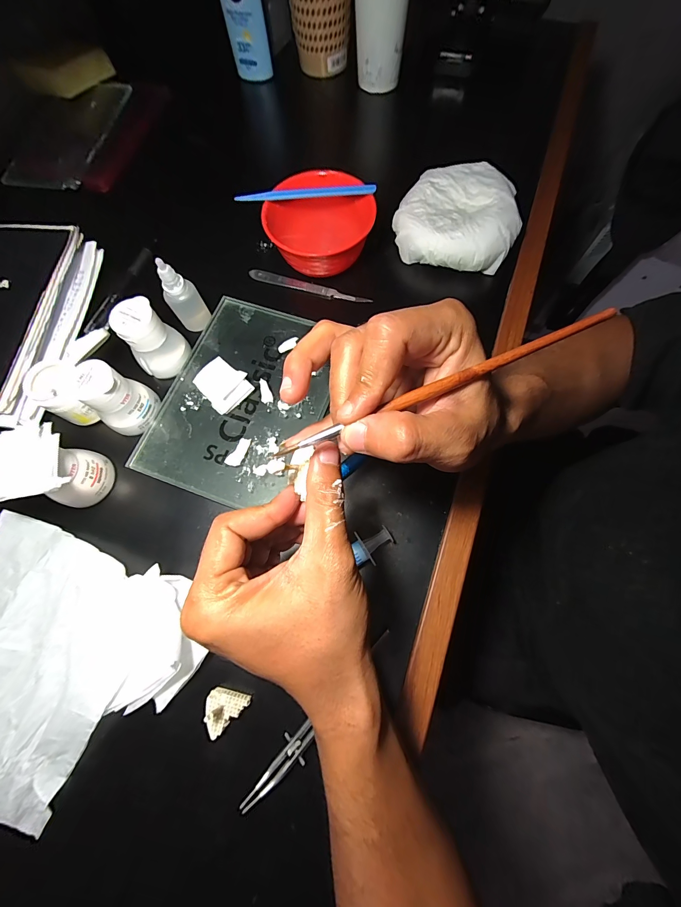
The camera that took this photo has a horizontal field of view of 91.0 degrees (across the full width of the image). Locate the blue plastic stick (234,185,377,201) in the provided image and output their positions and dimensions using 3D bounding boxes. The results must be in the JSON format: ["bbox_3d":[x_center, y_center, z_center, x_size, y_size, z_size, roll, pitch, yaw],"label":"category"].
[{"bbox_3d":[-0.035,-0.261,0.334,0.137,0.008,0.010,-1,71,1],"label":"blue plastic stick"}]

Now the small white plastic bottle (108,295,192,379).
[{"bbox_3d":[-0.176,-0.108,0.310,0.048,0.056,0.038,-41,75,-11],"label":"small white plastic bottle"}]

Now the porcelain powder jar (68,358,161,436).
[{"bbox_3d":[-0.196,-0.049,0.293,0.040,0.058,0.047,31,75,11],"label":"porcelain powder jar"}]

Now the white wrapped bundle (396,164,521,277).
[{"bbox_3d":[0.126,-0.251,0.357,0.125,0.042,0.112,23,73,9],"label":"white wrapped bundle"}]

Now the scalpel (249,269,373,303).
[{"bbox_3d":[-0.035,-0.182,0.365,0.137,0.007,0.012,17,73,7],"label":"scalpel"}]

